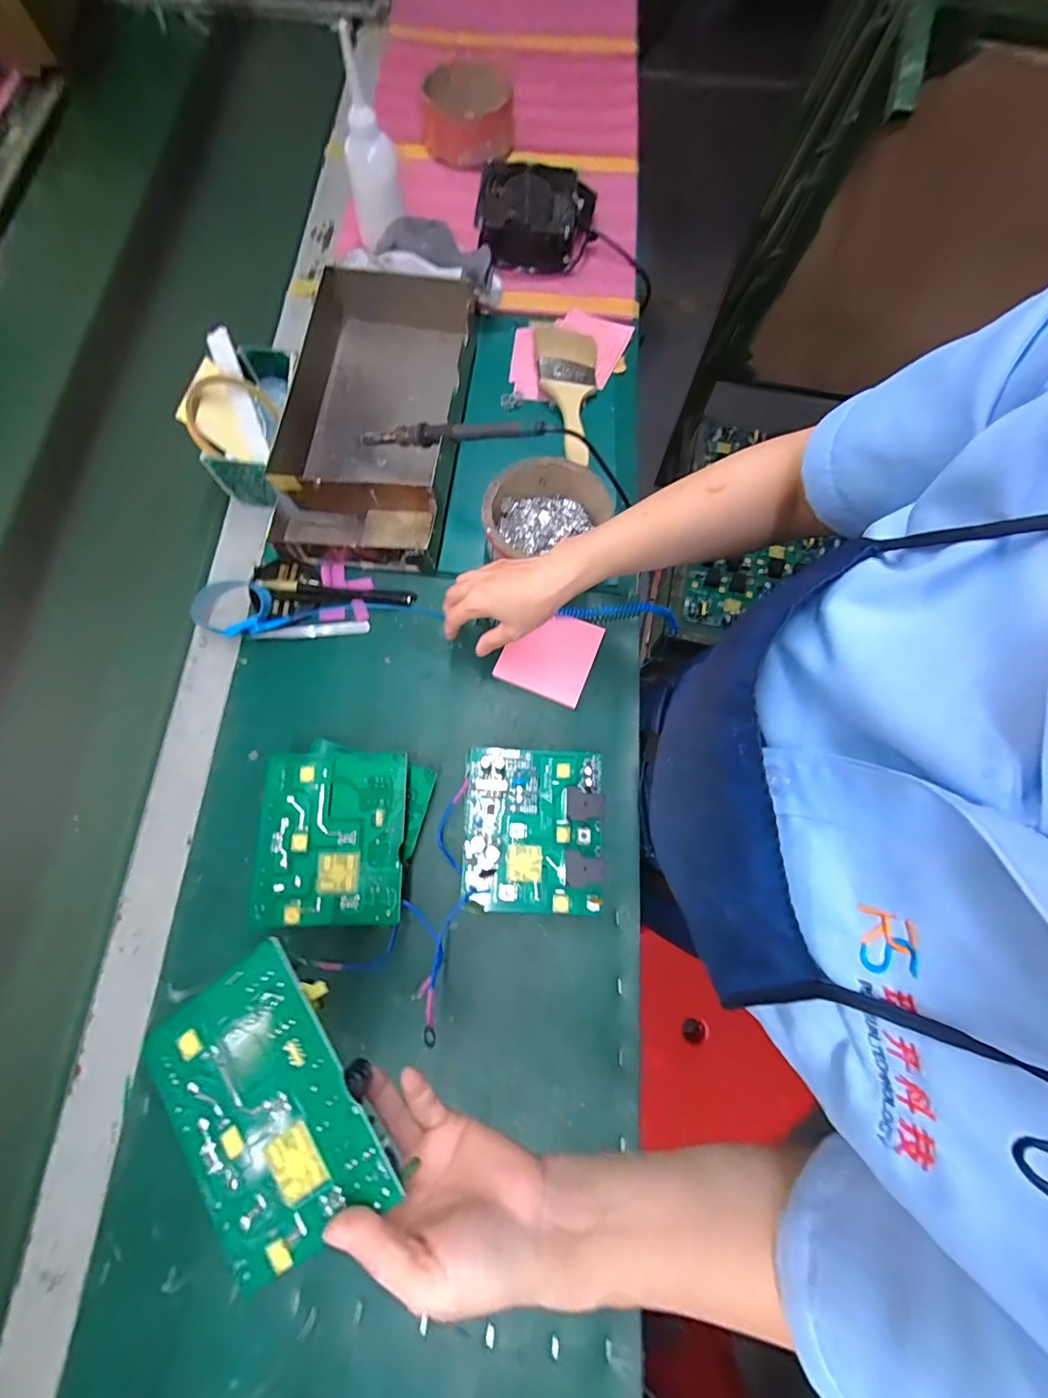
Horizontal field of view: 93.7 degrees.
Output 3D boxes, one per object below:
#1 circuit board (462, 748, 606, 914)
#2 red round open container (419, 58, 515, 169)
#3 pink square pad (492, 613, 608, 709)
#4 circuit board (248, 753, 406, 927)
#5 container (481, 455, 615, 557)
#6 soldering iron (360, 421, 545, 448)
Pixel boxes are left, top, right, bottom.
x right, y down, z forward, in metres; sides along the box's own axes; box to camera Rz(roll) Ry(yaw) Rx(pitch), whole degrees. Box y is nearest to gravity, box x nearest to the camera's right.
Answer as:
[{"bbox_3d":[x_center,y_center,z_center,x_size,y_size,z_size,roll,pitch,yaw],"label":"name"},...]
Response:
[{"bbox_3d":[0.006,0.108,0.421,0.120,0.051,0.137,2,74,0],"label":"circuit board"},{"bbox_3d":[-0.076,-0.780,0.657,0.122,0.066,0.092,0,74,0],"label":"red round open container"},{"bbox_3d":[0.026,-0.045,0.486,0.084,0.012,0.086,22,75,6],"label":"pink square pad"},{"bbox_3d":[-0.156,0.110,0.395,0.115,0.009,0.130,-1,74,-1],"label":"circuit board"},{"bbox_3d":[0.022,-0.180,0.498,0.118,0.053,0.108,0,74,0],"label":"container"},{"bbox_3d":[-0.077,-0.256,0.477,0.201,0.016,0.019,9,73,22],"label":"soldering iron"}]

